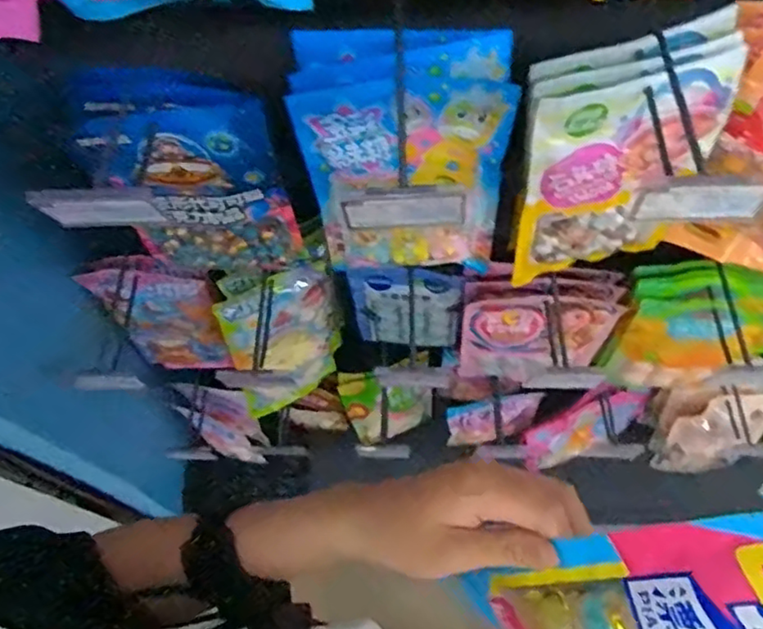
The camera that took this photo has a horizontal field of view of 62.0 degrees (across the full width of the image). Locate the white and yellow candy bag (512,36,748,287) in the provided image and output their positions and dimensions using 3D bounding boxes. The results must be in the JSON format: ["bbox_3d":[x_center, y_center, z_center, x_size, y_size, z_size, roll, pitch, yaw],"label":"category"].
[{"bbox_3d":[0.209,-0.119,0.578,0.172,0.229,0.037,-15,63,-4],"label":"white and yellow candy bag"}]

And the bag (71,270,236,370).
[{"bbox_3d":[-0.285,0.019,0.865,0.133,0.246,0.046,2,63,5],"label":"bag"}]

